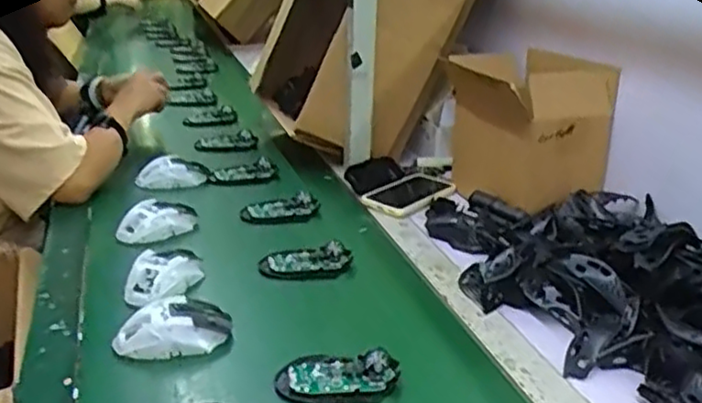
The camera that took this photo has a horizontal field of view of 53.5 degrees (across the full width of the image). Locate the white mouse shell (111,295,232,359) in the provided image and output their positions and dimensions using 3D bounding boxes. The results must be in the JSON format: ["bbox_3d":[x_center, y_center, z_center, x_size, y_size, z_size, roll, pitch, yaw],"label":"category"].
[{"bbox_3d":[-0.192,0.134,0.747,0.122,0.039,0.073,-5,23,-17],"label":"white mouse shell"}]

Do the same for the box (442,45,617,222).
[{"bbox_3d":[0.264,-0.120,1.083,0.164,0.197,0.280,-9,24,-14],"label":"box"}]

